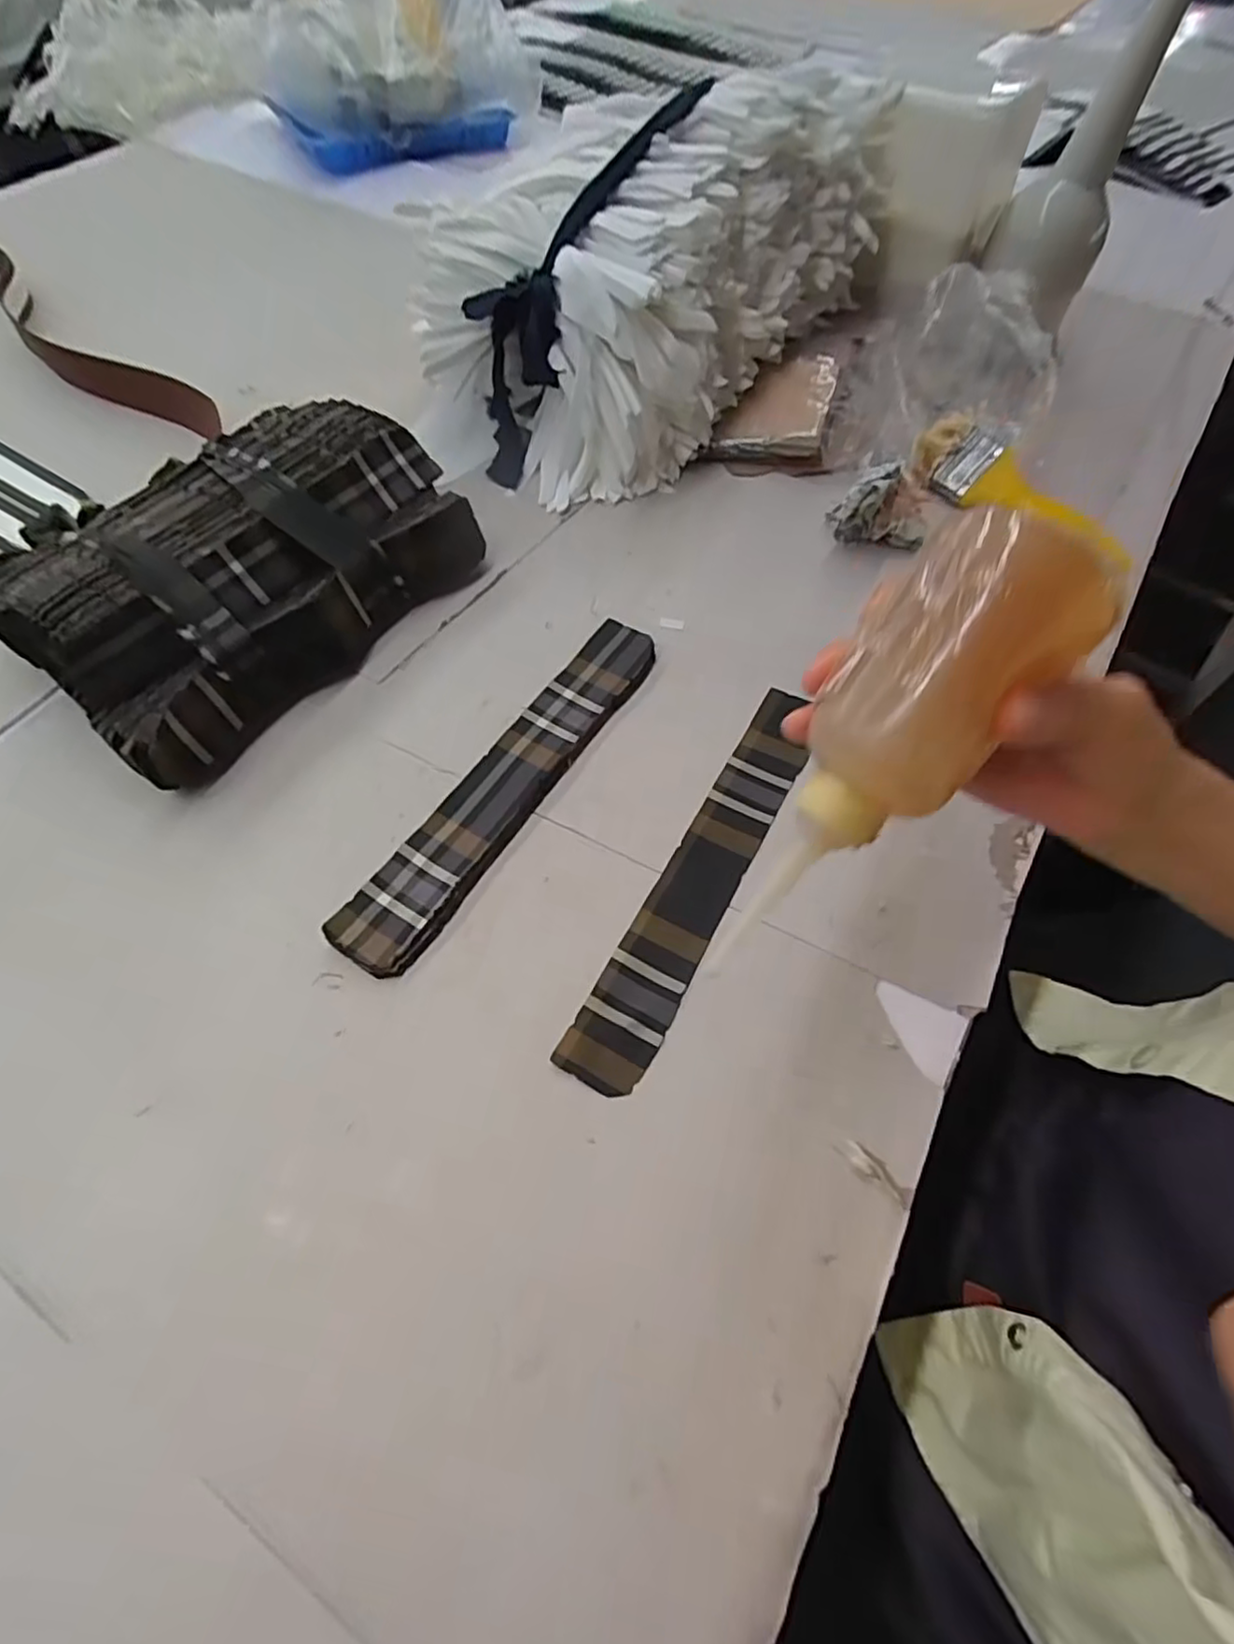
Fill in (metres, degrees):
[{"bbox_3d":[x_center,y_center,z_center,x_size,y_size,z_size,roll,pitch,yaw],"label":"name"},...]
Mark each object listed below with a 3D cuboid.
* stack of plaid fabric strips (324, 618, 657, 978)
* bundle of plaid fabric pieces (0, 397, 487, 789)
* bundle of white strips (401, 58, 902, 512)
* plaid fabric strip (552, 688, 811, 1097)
[{"bbox_3d":[-0.058,-0.028,0.397,0.045,0.012,0.260,28,64,16],"label":"stack of plaid fabric strips"},{"bbox_3d":[-0.249,-0.175,0.448,0.198,0.073,0.264,32,65,18],"label":"bundle of plaid fabric pieces"},{"bbox_3d":[0.025,-0.440,0.546,0.227,0.157,0.374,38,67,20],"label":"bundle of white strips"},{"bbox_3d":[0.051,0.022,0.374,0.039,0.007,0.257,25,63,15],"label":"plaid fabric strip"}]

